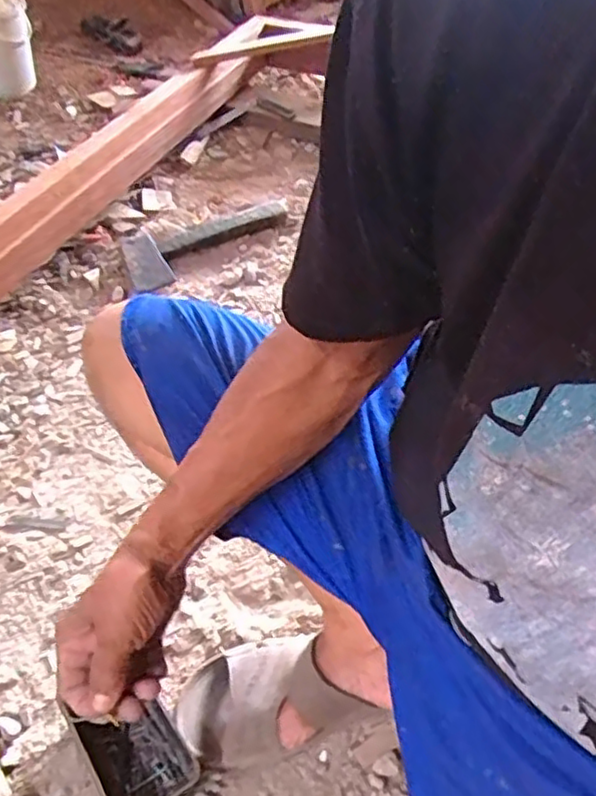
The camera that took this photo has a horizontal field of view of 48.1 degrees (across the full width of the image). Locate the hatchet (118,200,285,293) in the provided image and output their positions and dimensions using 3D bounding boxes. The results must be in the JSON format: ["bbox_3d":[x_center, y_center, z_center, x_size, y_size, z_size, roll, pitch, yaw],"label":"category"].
[{"bbox_3d":[-0.173,-0.302,1.232,0.350,0.034,0.128,-31,54,-27],"label":"hatchet"}]

